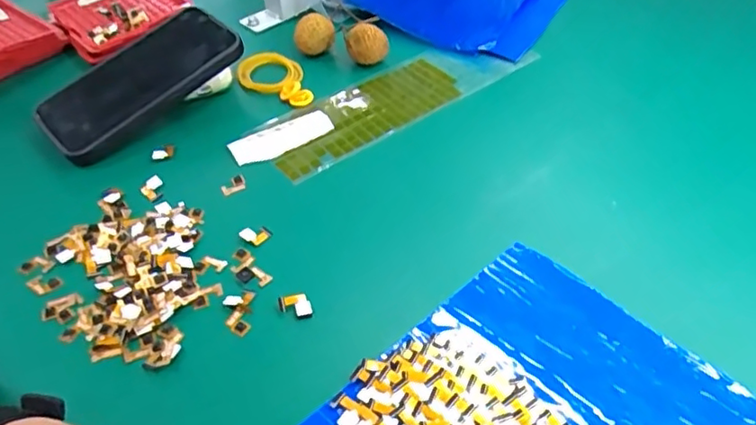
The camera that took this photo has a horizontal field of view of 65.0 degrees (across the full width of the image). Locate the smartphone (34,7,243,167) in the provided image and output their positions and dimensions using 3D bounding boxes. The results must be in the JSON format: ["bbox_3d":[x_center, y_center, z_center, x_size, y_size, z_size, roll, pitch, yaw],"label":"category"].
[{"bbox_3d":[-0.189,-0.105,0.474,0.158,0.019,0.087,-39,56,-18],"label":"smartphone"}]

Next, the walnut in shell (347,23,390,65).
[{"bbox_3d":[-0.010,-0.150,0.531,0.039,0.035,0.030,-2,45,-2],"label":"walnut in shell"}]

